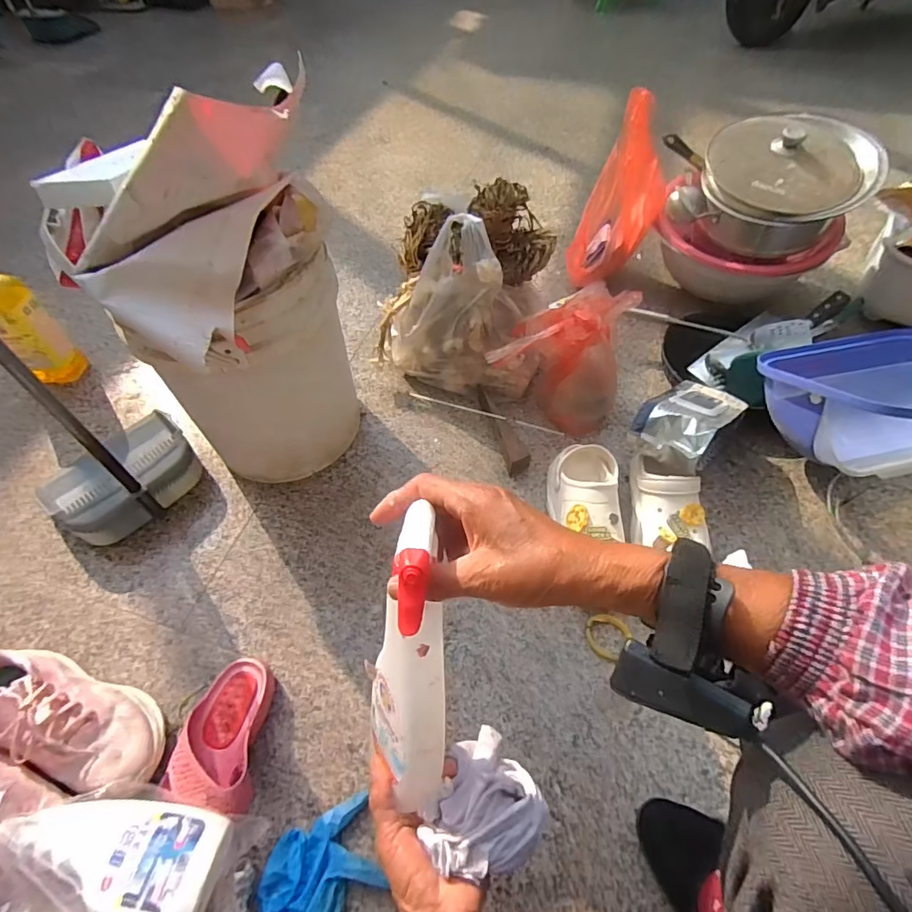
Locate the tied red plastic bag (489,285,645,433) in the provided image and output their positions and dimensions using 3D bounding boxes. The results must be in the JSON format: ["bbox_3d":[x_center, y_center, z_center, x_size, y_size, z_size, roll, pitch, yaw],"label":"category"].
[{"bbox_3d":[0.179,-0.165,0.874,0.203,0.227,0.154,12,54,8],"label":"tied red plastic bag"}]

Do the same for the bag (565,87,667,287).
[{"bbox_3d":[0.352,-0.537,1.061,0.149,0.359,0.097,24,27,16],"label":"bag"}]

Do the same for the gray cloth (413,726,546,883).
[{"bbox_3d":[0.025,0.303,0.435,0.097,0.060,0.097,-37,63,-22],"label":"gray cloth"}]

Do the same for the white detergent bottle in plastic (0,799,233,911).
[{"bbox_3d":[-0.350,0.407,0.516,0.212,0.057,0.095,6,53,4],"label":"white detergent bottle in plastic"}]

